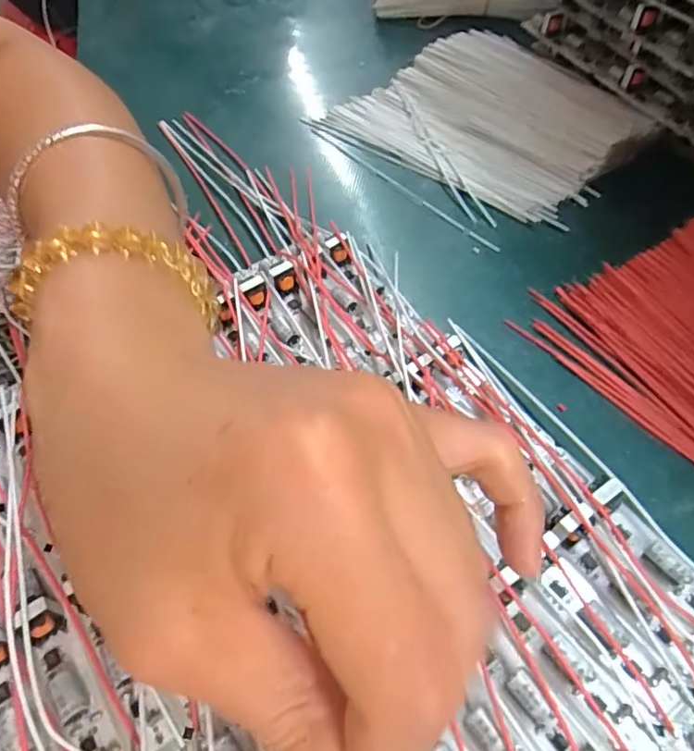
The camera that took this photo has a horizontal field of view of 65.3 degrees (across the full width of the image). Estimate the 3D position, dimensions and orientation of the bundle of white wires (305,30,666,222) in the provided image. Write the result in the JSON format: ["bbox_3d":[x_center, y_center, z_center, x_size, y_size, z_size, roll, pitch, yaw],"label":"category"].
[{"bbox_3d":[0.080,-0.151,0.303,0.155,0.020,0.117,37,66,25],"label":"bundle of white wires"}]

